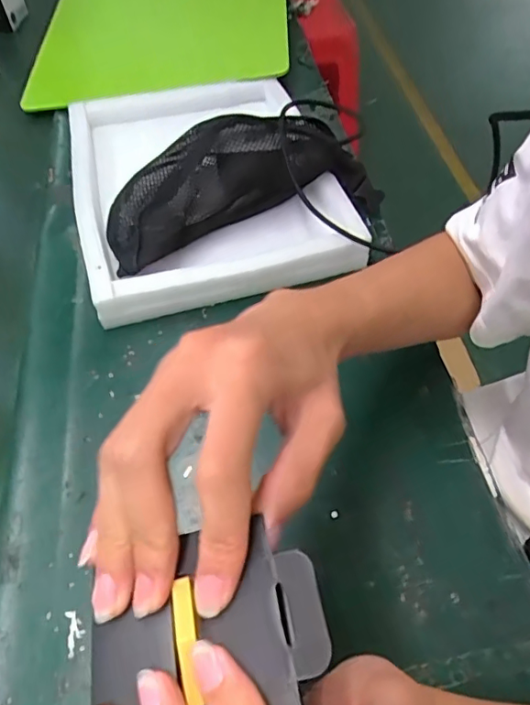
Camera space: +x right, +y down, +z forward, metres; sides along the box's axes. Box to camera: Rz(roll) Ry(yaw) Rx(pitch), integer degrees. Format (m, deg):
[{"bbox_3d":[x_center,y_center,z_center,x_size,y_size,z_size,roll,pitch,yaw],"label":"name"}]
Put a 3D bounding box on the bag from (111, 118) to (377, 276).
[{"bbox_3d":[-0.034,-0.184,0.565,0.290,0.099,0.113,-23,58,-12],"label":"bag"}]

